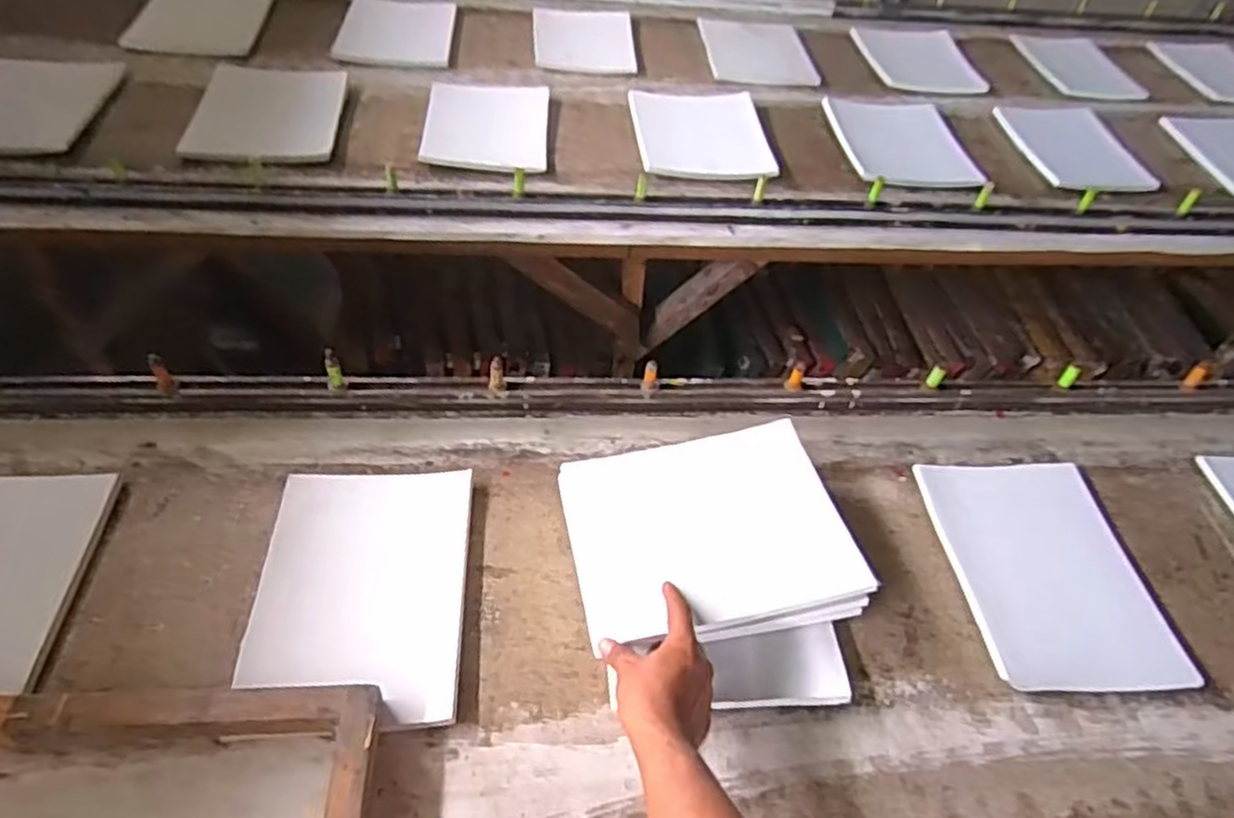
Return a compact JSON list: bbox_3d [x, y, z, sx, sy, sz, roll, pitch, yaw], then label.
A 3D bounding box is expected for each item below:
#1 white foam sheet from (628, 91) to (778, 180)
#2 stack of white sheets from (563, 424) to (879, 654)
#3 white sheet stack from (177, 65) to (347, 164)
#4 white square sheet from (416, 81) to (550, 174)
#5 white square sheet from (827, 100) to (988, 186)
[{"bbox_3d":[0.148,-0.476,1.290,0.221,0.015,0.289,-3,52,-3],"label":"white foam sheet"},{"bbox_3d":[0.093,0.130,0.773,0.273,0.028,0.225,-13,58,-3],"label":"stack of white sheets"},{"bbox_3d":[-0.585,-0.502,1.246,0.224,0.016,0.284,-2,54,-6],"label":"white sheet stack"},{"bbox_3d":[-0.221,-0.490,1.270,0.203,0.020,0.248,2,54,-3],"label":"white square sheet"},{"bbox_3d":[0.515,-0.486,1.341,0.227,0.027,0.282,1,54,-3],"label":"white square sheet"}]

